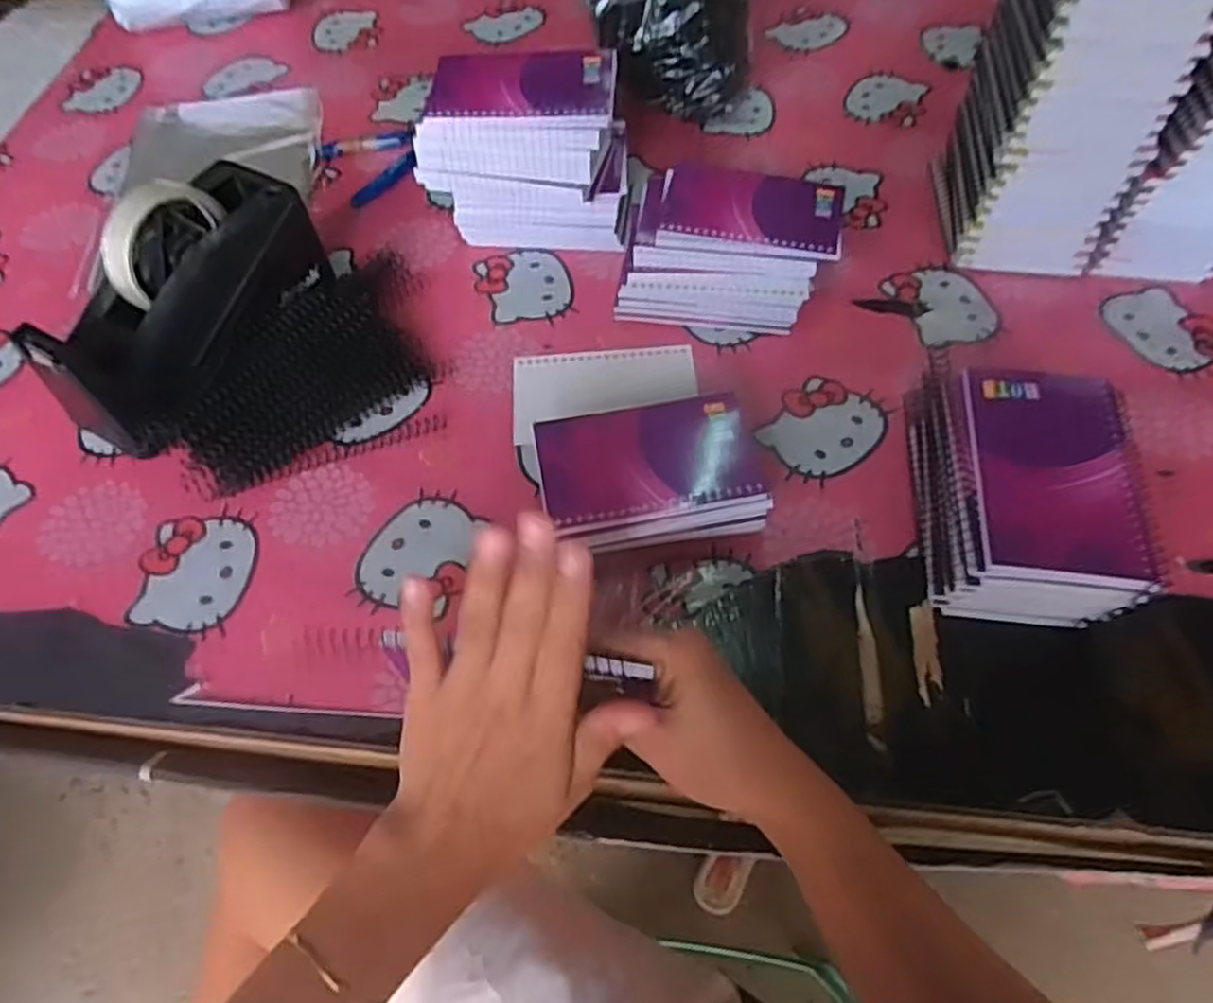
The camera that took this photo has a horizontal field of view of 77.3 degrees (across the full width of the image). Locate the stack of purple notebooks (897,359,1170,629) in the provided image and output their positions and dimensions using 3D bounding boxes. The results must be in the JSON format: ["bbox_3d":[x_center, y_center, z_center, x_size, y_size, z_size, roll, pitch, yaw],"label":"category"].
[{"bbox_3d":[0.237,-0.013,0.441,0.093,0.076,0.163,5,58,6],"label":"stack of purple notebooks"}]

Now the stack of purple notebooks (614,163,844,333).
[{"bbox_3d":[0.093,-0.190,0.570,0.153,0.055,0.118,7,59,7],"label":"stack of purple notebooks"}]

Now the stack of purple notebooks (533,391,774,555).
[{"bbox_3d":[0.031,-0.014,0.468,0.136,0.046,0.092,-14,58,-6],"label":"stack of purple notebooks"}]

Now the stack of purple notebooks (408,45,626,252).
[{"bbox_3d":[-0.058,-0.263,0.586,0.150,0.117,0.095,5,58,5],"label":"stack of purple notebooks"}]

